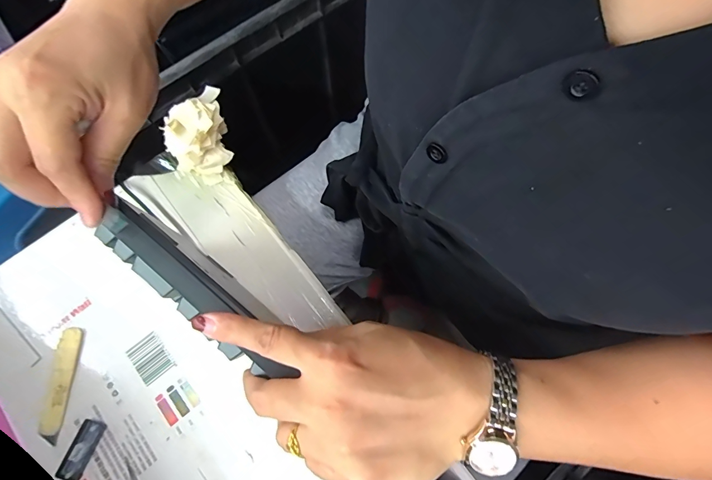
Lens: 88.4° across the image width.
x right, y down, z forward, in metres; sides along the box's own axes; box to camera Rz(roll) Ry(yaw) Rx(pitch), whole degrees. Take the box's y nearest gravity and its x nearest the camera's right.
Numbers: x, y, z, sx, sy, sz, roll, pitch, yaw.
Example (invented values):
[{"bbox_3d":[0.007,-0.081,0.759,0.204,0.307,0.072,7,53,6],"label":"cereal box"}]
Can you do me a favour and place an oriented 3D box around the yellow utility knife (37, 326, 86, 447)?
[{"bbox_3d":[-0.282,0.136,0.349,0.023,0.004,0.100,4,75,2],"label":"yellow utility knife"}]

